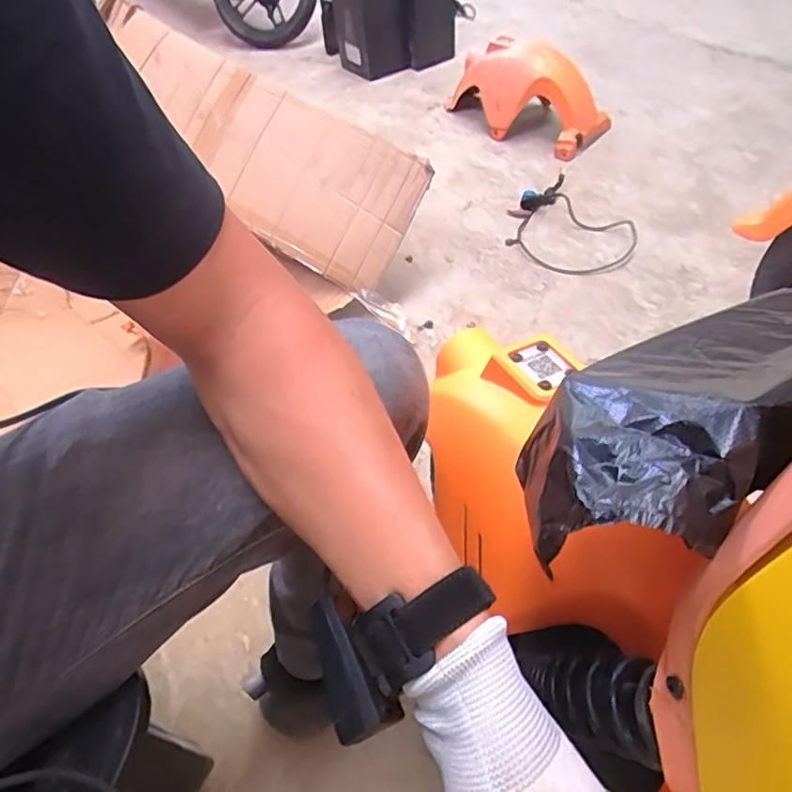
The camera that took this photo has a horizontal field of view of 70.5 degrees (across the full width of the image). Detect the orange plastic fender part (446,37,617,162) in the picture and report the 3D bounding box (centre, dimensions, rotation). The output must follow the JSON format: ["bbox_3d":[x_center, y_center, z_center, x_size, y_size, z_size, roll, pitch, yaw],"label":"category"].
[{"bbox_3d":[0.318,-0.746,1.370,0.172,0.187,0.408,-25,52,-16],"label":"orange plastic fender part"}]

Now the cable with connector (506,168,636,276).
[{"bbox_3d":[0.343,-0.350,1.146,0.227,0.053,0.301,-20,50,-12],"label":"cable with connector"}]

